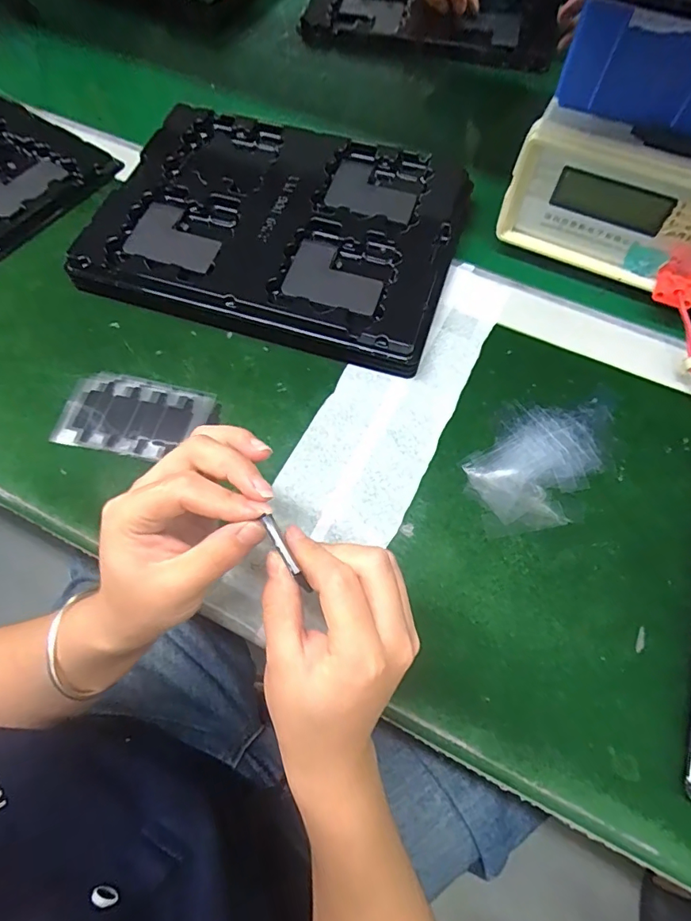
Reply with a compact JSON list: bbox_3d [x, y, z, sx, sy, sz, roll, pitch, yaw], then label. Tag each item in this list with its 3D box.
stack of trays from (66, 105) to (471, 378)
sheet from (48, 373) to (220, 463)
[{"bbox_3d":[-0.059,-0.206,0.417,0.303,0.044,0.215,17,68,7],"label":"stack of trays"},{"bbox_3d":[-0.157,-0.034,0.351,0.106,0.004,0.062,9,67,4],"label":"sheet"}]

